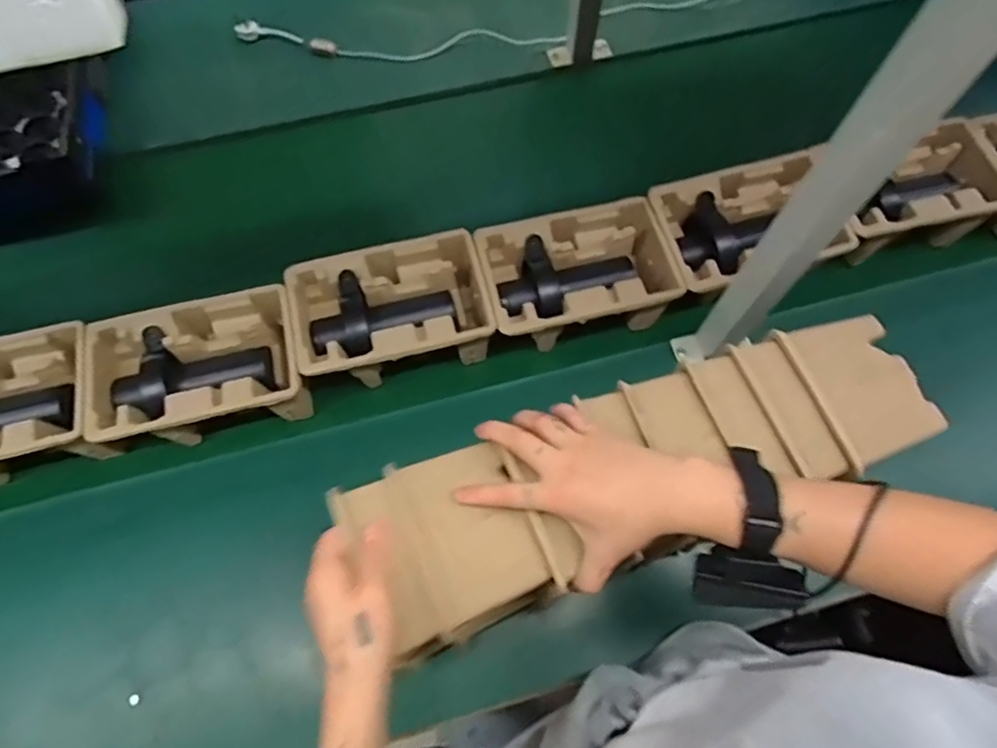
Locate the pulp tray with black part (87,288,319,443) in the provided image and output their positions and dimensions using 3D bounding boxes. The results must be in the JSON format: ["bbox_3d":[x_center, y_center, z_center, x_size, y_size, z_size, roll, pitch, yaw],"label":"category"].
[{"bbox_3d":[-0.349,0.000,0.707,0.234,0.086,0.154,-16,69,-9],"label":"pulp tray with black part"}]

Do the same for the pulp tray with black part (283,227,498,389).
[{"bbox_3d":[-0.131,-0.071,0.737,0.228,0.100,0.144,-14,68,-8],"label":"pulp tray with black part"}]

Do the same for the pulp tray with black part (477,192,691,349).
[{"bbox_3d":[0.095,-0.118,0.758,0.225,0.109,0.147,-13,68,-7],"label":"pulp tray with black part"}]

